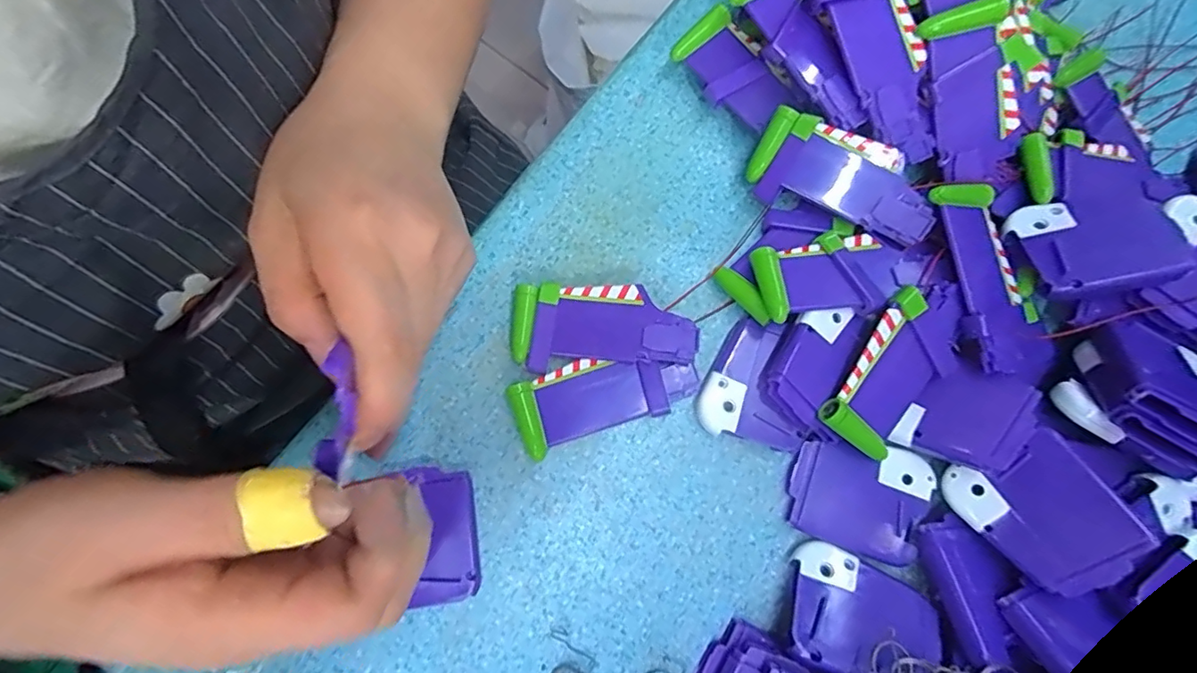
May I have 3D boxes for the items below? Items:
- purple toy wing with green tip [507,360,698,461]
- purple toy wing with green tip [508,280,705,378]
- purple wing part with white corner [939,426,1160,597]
[{"bbox_3d":[0.003,0.028,0.272,0.087,0.012,0.036,-20,79,-4],"label":"purple toy wing with green tip"},{"bbox_3d":[0.002,-0.005,0.275,0.088,0.015,0.040,1,78,0],"label":"purple toy wing with green tip"},{"bbox_3d":[0.187,0.075,0.235,0.051,0.006,0.060,-43,58,24],"label":"purple wing part with white corner"}]

